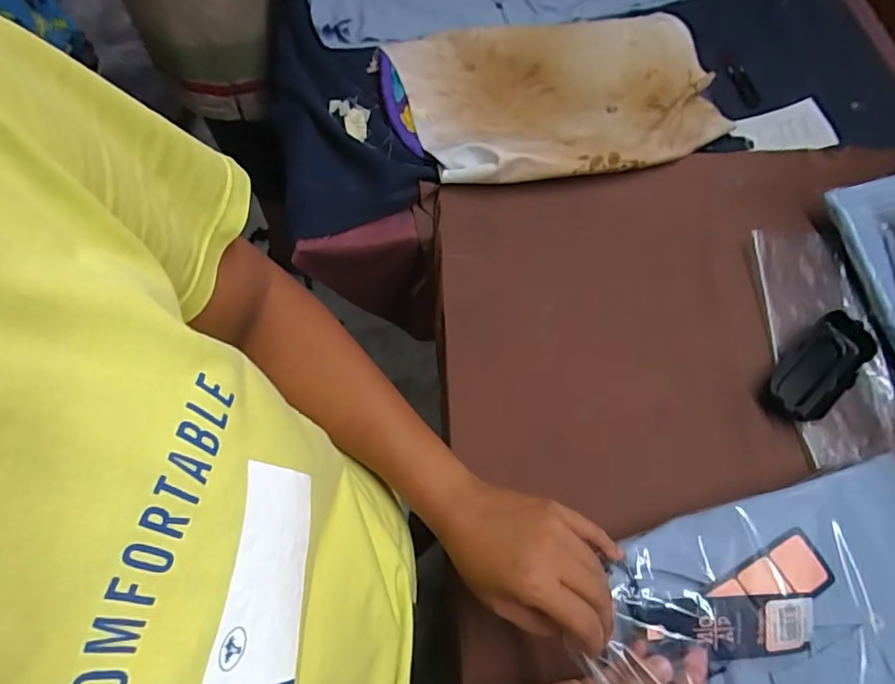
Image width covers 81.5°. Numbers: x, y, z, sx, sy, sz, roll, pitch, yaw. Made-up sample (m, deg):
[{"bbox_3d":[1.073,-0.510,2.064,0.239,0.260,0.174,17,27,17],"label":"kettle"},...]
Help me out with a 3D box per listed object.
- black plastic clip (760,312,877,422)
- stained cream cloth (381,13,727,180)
[{"bbox_3d":[0.344,0.025,0.483,0.116,0.024,0.051,-42,75,-16],"label":"black plastic clip"},{"bbox_3d":[0.147,-0.312,0.630,0.390,0.067,0.294,-14,69,-7],"label":"stained cream cloth"}]

